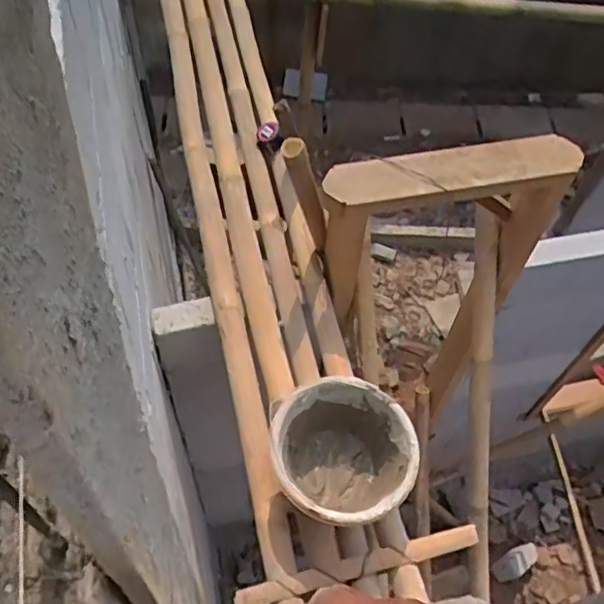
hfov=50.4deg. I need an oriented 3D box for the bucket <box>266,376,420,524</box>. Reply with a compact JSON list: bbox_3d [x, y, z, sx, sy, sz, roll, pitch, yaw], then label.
[{"bbox_3d":[0.069,0.298,1.190,0.244,0.207,0.251,-4,58,-6],"label":"bucket"}]

